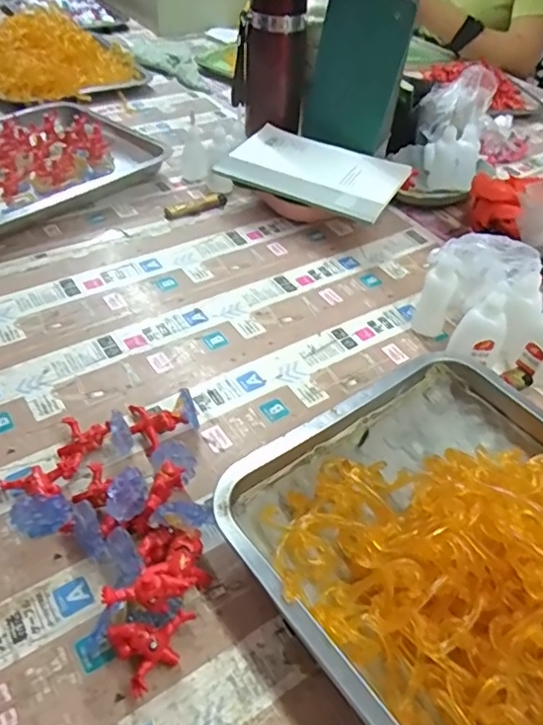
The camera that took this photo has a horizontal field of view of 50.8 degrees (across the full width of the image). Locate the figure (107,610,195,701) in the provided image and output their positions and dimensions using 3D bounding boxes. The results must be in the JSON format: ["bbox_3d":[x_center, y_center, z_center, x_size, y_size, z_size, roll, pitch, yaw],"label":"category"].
[{"bbox_3d":[-0.063,0.158,0.320,0.045,0.018,0.035,-23,51,-26],"label":"figure"}]

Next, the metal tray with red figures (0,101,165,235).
[{"bbox_3d":[-0.347,-0.264,0.753,0.291,0.035,0.361,35,52,27],"label":"metal tray with red figures"}]

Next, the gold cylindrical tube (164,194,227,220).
[{"bbox_3d":[-0.093,-0.195,0.715,0.079,0.018,0.021,-20,50,-23],"label":"gold cylindrical tube"}]

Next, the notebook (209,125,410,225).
[{"bbox_3d":[0.051,-0.230,0.675,0.201,0.024,0.143,21,47,15],"label":"notebook"}]

